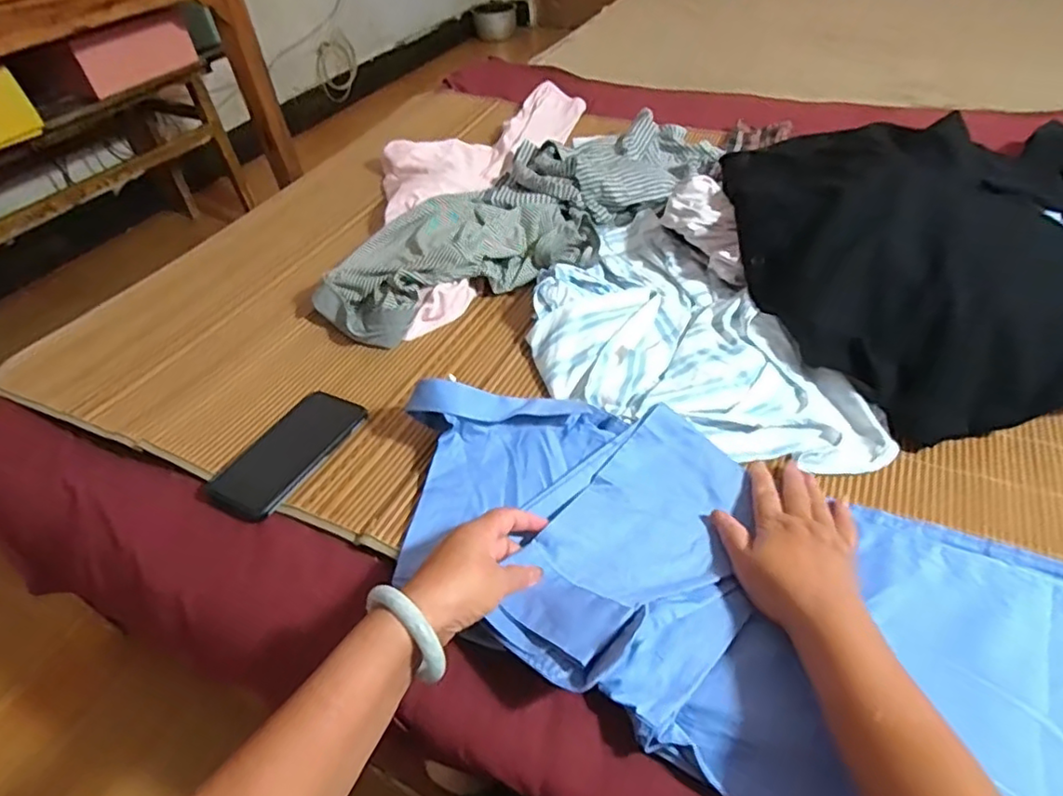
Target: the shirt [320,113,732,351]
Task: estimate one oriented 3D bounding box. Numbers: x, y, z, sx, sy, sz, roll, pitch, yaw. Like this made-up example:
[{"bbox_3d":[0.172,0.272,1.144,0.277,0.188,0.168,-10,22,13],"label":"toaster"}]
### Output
[{"bbox_3d":[0.011,-0.296,0.919,0.717,0.070,0.279,-35,51,-26],"label":"shirt"}]

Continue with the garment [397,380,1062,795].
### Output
[{"bbox_3d":[0.228,0.167,0.453,0.738,0.046,0.277,20,51,21],"label":"garment"}]

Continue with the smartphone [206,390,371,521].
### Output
[{"bbox_3d":[-0.248,0.054,0.633,0.086,0.015,0.163,17,45,20],"label":"smartphone"}]

